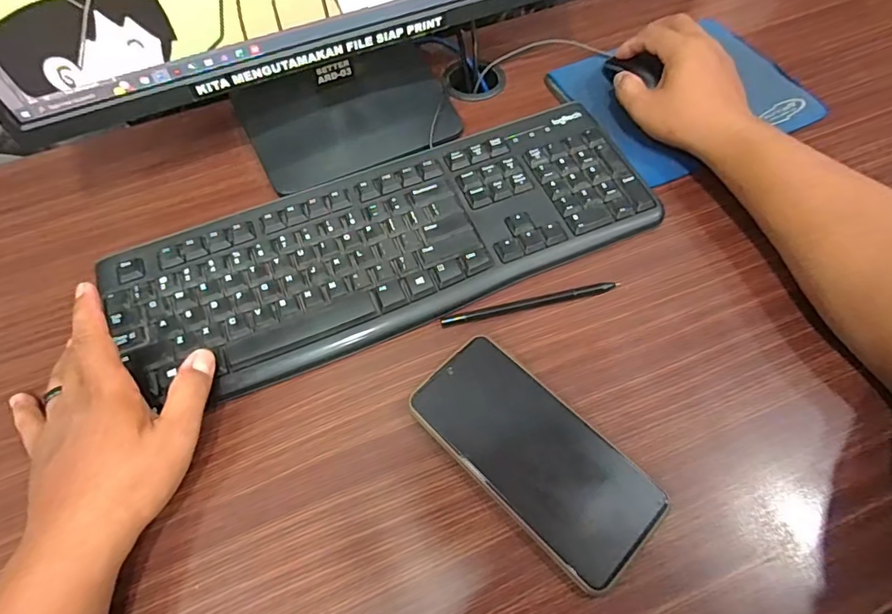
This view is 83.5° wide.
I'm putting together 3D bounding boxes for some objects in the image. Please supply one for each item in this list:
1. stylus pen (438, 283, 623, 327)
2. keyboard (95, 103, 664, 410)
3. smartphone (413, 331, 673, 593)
[{"bbox_3d":[0.064,-0.004,0.379,0.137,0.004,0.008,-12,61,-5],"label":"stylus pen"},{"bbox_3d":[-0.044,-0.053,0.402,0.414,0.017,0.150,-20,62,-9],"label":"keyboard"},{"bbox_3d":[0.056,0.094,0.326,0.076,0.012,0.163,-41,67,-19],"label":"smartphone"}]

